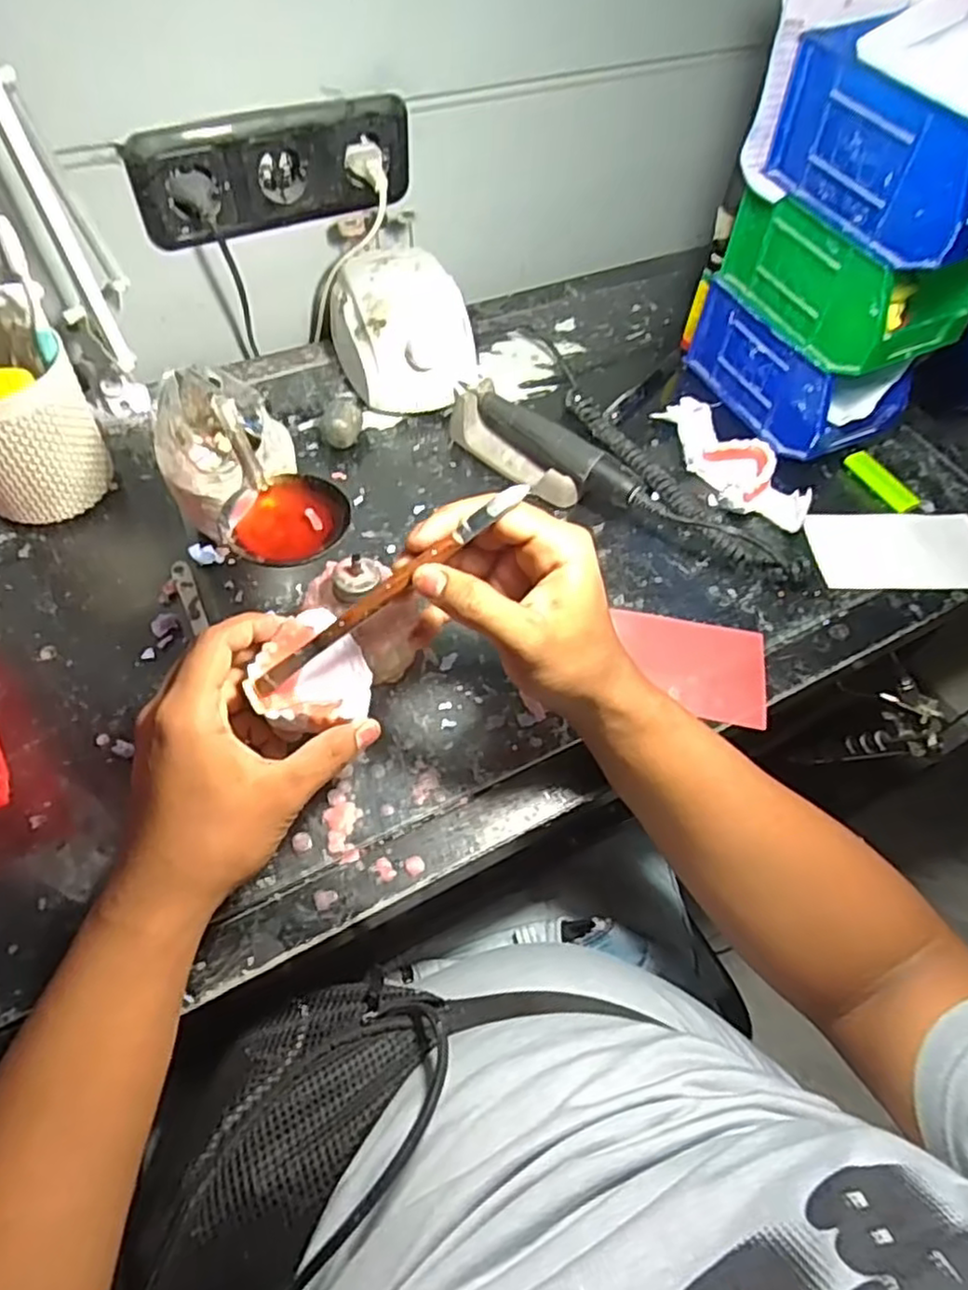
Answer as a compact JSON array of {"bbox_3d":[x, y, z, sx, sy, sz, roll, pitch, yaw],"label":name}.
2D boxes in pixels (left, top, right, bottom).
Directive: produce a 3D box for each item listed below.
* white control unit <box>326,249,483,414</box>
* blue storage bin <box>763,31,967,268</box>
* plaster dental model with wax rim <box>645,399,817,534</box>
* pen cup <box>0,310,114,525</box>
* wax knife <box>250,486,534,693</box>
[{"bbox_3d":[-0.067,-0.266,0.603,0.106,0.082,0.134,-21,61,-17],"label":"white control unit"},{"bbox_3d":[0.285,-0.328,0.466,0.099,0.083,0.177,-20,61,-17],"label":"blue storage bin"},{"bbox_3d":[0.201,-0.147,0.576,0.058,0.036,0.154,-17,60,-15],"label":"plaster dental model with wax rim"},{"bbox_3d":[-0.323,-0.153,0.493,0.091,0.109,0.100,-26,63,-20],"label":"pen cup"},{"bbox_3d":[-0.050,-0.027,0.359,0.175,0.010,0.012,-36,63,7],"label":"wax knife"}]

